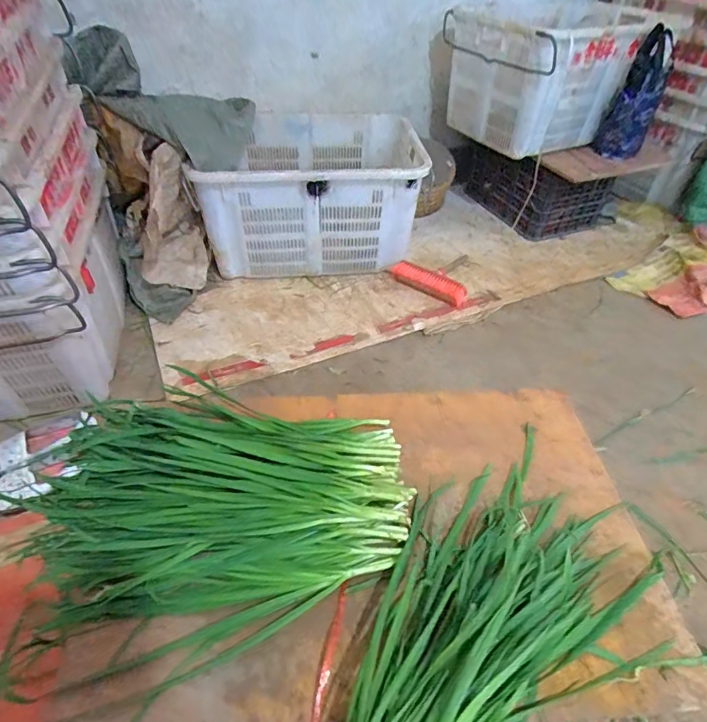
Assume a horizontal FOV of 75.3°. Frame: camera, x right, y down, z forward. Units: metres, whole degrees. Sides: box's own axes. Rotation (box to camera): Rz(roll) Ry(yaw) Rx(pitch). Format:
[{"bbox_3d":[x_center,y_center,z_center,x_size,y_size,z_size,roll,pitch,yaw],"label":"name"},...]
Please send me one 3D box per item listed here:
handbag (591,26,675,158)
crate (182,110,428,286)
[{"bbox_3d":[0.922,-0.855,1.502,0.149,0.328,0.124,23,48,21],"label":"handbag"},{"bbox_3d":[-0.135,-0.549,1.501,0.682,0.329,0.501,-8,45,-10],"label":"crate"}]

